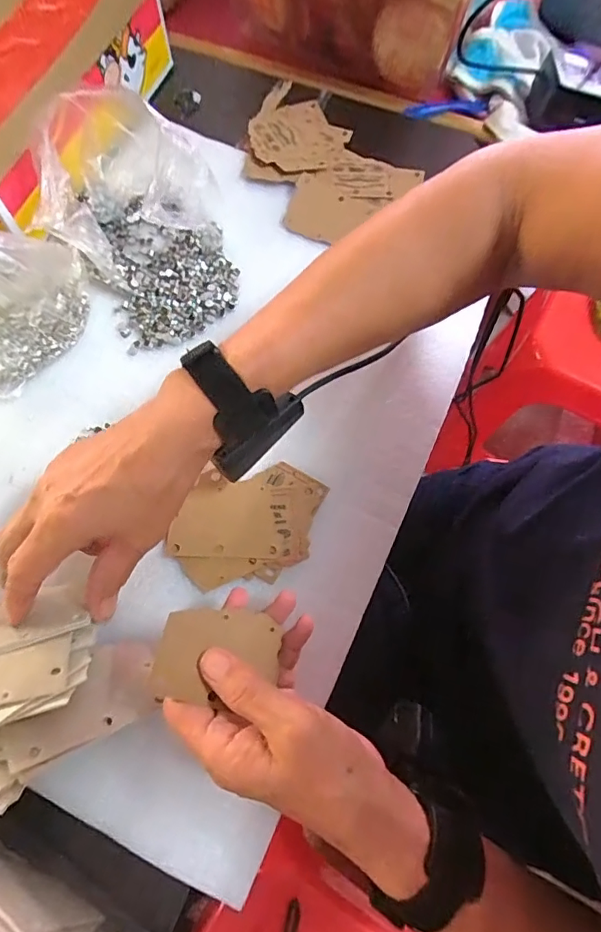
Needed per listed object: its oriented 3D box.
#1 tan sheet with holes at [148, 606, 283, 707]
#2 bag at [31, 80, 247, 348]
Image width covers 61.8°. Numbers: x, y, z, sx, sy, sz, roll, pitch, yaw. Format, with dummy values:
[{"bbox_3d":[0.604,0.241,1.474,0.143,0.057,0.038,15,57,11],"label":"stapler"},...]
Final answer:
[{"bbox_3d":[-0.047,0.106,0.287,0.069,0.004,0.046,14,64,-23],"label":"tan sheet with holes"},{"bbox_3d":[-0.125,-0.193,0.392,0.124,0.087,0.174,-16,71,-7],"label":"bag"}]

